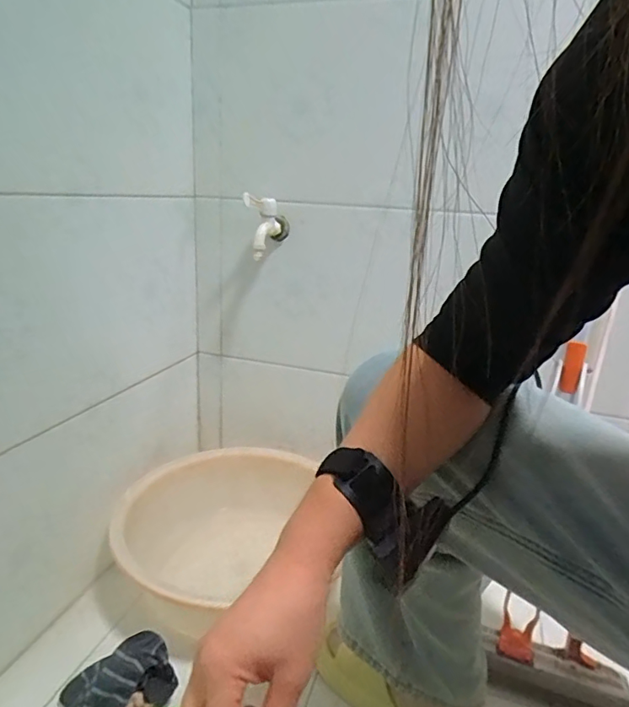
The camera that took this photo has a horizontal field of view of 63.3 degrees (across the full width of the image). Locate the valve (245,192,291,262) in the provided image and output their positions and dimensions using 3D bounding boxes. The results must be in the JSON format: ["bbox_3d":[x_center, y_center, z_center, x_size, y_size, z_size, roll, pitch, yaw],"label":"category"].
[{"bbox_3d":[-0.080,-0.213,0.848,0.069,0.094,0.086,2,18,-2],"label":"valve"}]

